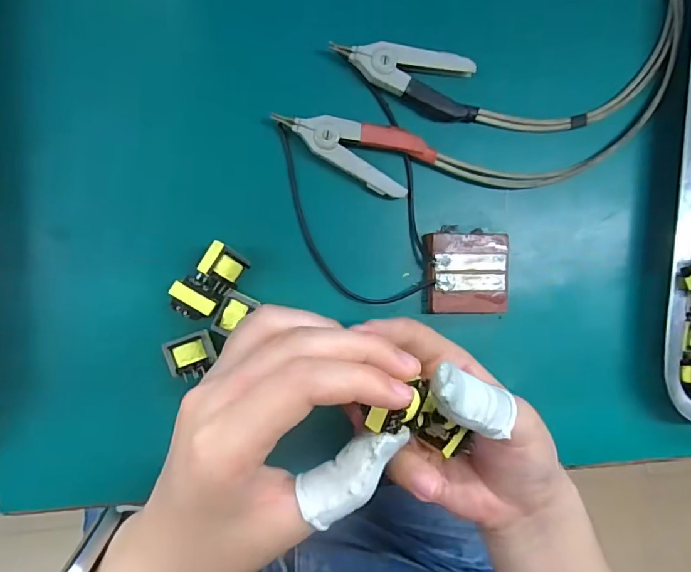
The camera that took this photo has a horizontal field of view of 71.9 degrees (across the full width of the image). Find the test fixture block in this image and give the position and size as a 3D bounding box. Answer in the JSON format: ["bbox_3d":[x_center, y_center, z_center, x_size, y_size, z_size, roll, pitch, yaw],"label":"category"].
[{"bbox_3d":[0.074,-0.010,0.293,0.049,0.013,0.051,-1,92,-7],"label":"test fixture block"}]

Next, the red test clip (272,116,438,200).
[{"bbox_3d":[0.006,-0.085,0.281,0.089,0.013,0.037,28,88,-7],"label":"red test clip"}]

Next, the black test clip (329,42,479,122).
[{"bbox_3d":[0.036,-0.121,0.284,0.087,0.013,0.038,4,91,-7],"label":"black test clip"}]

